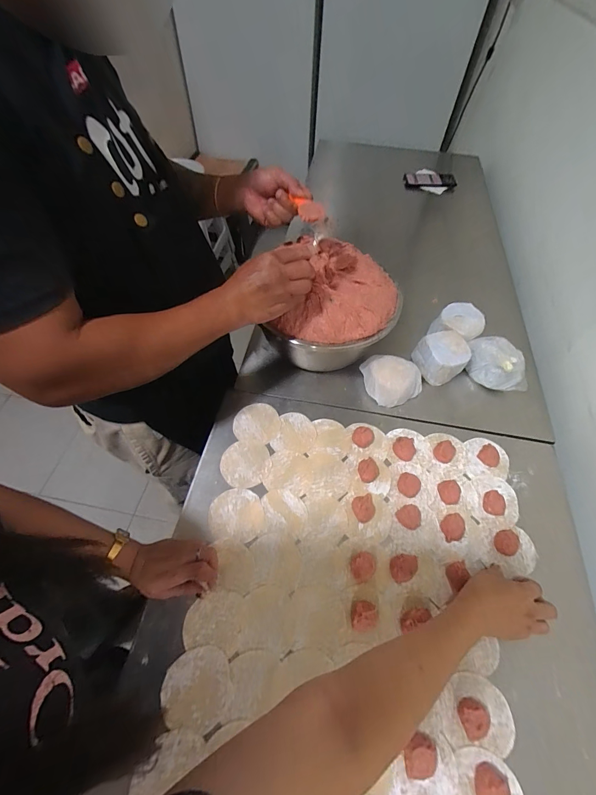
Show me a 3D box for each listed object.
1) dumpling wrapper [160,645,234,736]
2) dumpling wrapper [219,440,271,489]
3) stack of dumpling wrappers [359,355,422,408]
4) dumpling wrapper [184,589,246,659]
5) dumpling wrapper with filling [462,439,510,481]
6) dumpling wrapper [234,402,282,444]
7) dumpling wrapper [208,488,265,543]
[{"bbox_3d":[-0.123,0.359,0.418,0.081,0.007,0.080,1,56,-1],"label":"dumpling wrapper"},{"bbox_3d":[-0.088,0.110,0.573,0.082,0.004,0.082,1,56,-1],"label":"dumpling wrapper"},{"bbox_3d":[0.180,-0.037,0.652,0.101,0.054,0.092,-11,57,-8],"label":"stack of dumpling wrappers"},{"bbox_3d":[-0.111,0.296,0.453,0.073,0.004,0.068,7,56,4],"label":"dumpling wrapper"},{"bbox_3d":[0.325,0.104,0.585,0.069,0.010,0.071,7,56,4],"label":"dumpling wrapper with filling"},{"bbox_3d":[-0.073,0.044,0.617,0.081,0.004,0.078,7,56,4],"label":"dumpling wrapper"},{"bbox_3d":[-0.095,0.181,0.530,0.083,0.004,0.077,4,56,1],"label":"dumpling wrapper"}]

